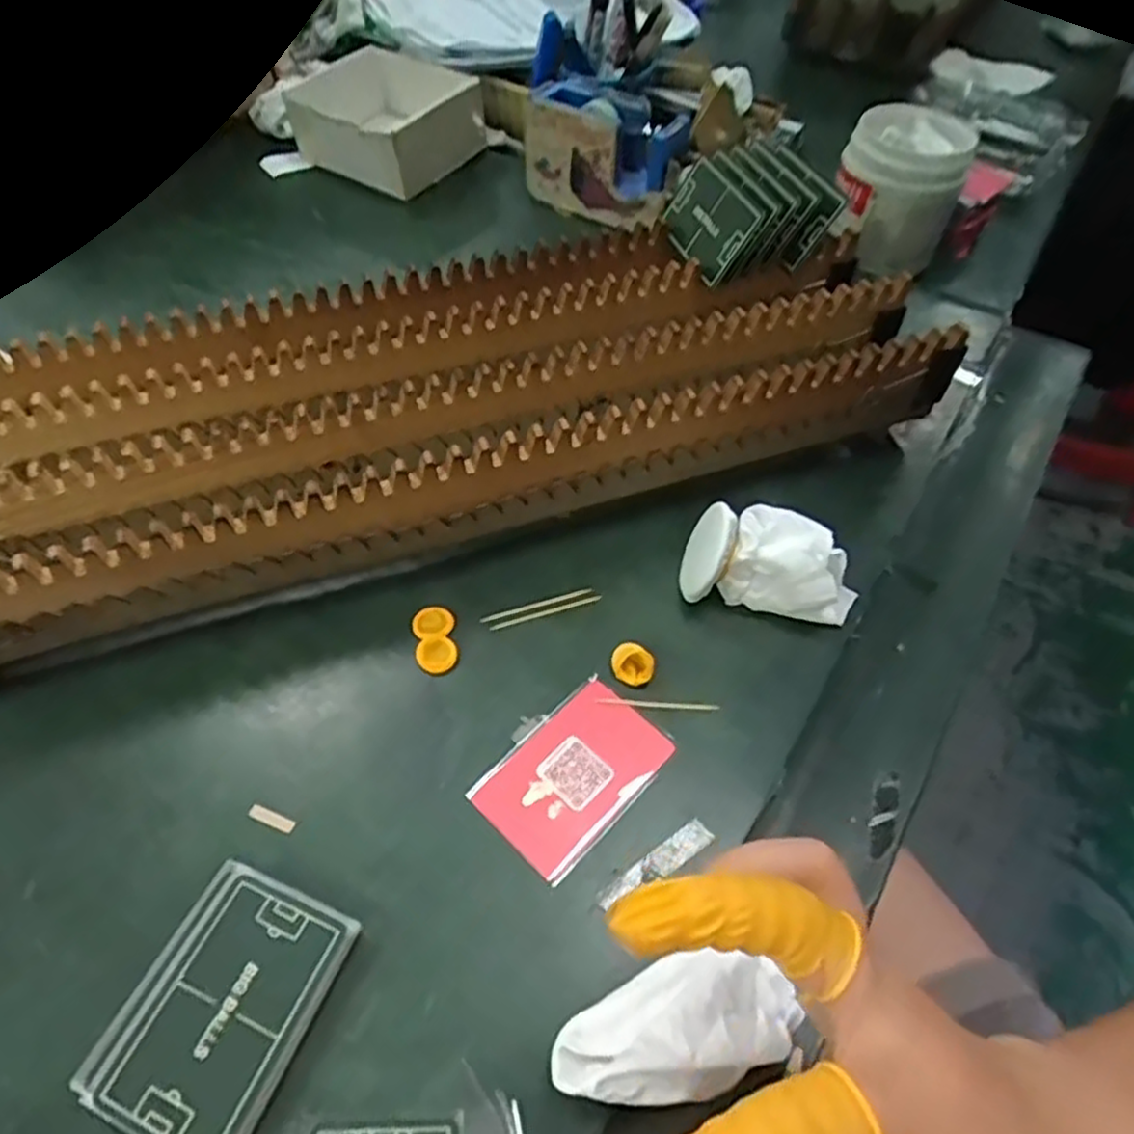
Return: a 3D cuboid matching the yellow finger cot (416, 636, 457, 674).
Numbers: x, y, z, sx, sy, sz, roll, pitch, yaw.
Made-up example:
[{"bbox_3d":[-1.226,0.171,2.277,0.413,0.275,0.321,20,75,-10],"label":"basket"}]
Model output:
[{"bbox_3d":[-0.067,0.045,0.381,0.020,0.006,0.019,0,54,0],"label":"yellow finger cot"}]

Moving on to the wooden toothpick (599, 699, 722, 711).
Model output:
[{"bbox_3d":[0.045,0.067,0.365,0.060,0.004,0.004,3,54,2],"label":"wooden toothpick"}]

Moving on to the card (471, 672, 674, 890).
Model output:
[{"bbox_3d":[0.004,0.096,0.347,0.056,0.004,0.085,38,62,24],"label":"card"}]

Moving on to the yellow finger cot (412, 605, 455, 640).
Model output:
[{"bbox_3d":[-0.071,0.029,0.395,0.022,0.006,0.022,0,54,0],"label":"yellow finger cot"}]

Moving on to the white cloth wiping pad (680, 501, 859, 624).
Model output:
[{"bbox_3d":[0.110,-0.005,0.393,0.091,0.048,0.050,6,54,4],"label":"white cloth wiping pad"}]

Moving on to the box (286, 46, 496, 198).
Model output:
[{"bbox_3d":[-0.168,-0.404,0.674,0.149,0.065,0.117,30,59,19],"label":"box"}]

